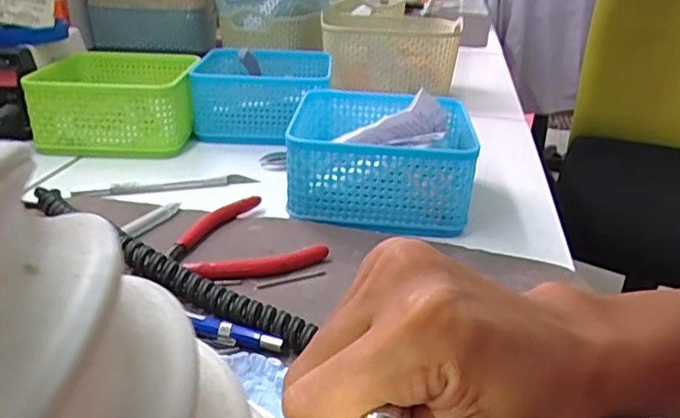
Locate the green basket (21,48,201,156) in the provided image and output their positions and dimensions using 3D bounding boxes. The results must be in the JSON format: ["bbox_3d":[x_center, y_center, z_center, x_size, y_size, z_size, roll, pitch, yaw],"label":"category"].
[{"bbox_3d":[-0.204,-0.103,0.553,0.130,0.062,0.130,0,25,-7],"label":"green basket"}]

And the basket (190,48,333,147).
[{"bbox_3d":[-0.078,-0.117,0.593,0.126,0.061,0.121,2,25,-1],"label":"basket"}]

